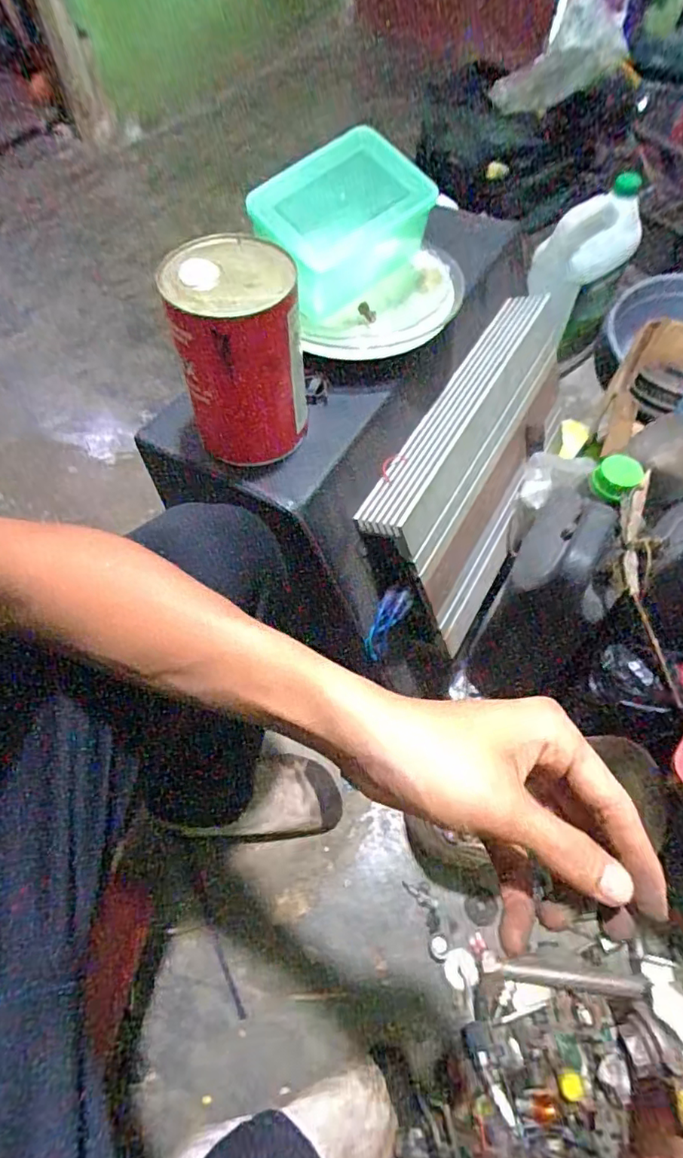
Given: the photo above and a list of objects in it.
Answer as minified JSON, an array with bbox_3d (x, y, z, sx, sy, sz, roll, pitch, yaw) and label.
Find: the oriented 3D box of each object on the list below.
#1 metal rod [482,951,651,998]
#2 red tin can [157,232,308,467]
[{"bbox_3d":[0.079,0.140,0.197,0.054,0.009,0.006,5,60,4],"label":"metal rod"},{"bbox_3d":[-0.082,-0.189,0.471,0.092,0.149,0.098,0,59,0],"label":"red tin can"}]

